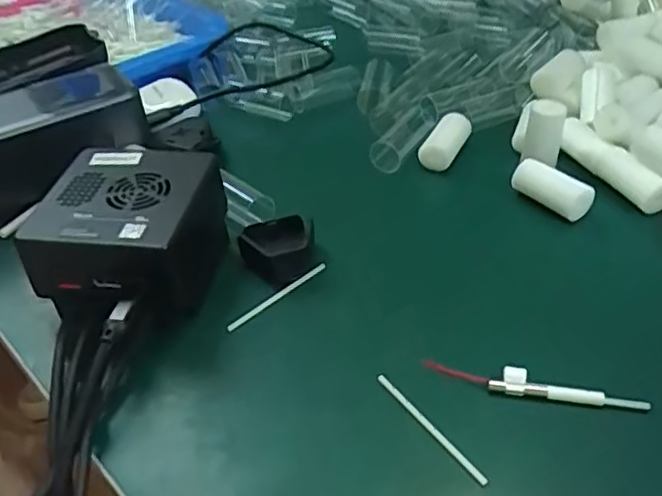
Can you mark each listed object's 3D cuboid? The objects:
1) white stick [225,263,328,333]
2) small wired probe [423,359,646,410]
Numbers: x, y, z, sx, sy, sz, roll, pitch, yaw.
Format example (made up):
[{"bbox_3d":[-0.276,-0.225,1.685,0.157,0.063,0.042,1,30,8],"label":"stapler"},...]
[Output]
[{"bbox_3d":[-0.025,0.023,0.309,0.060,0.004,0.004,-32,48,-30],"label":"white stick"},{"bbox_3d":[0.082,0.056,0.259,0.087,0.011,0.007,7,41,12],"label":"small wired probe"}]

